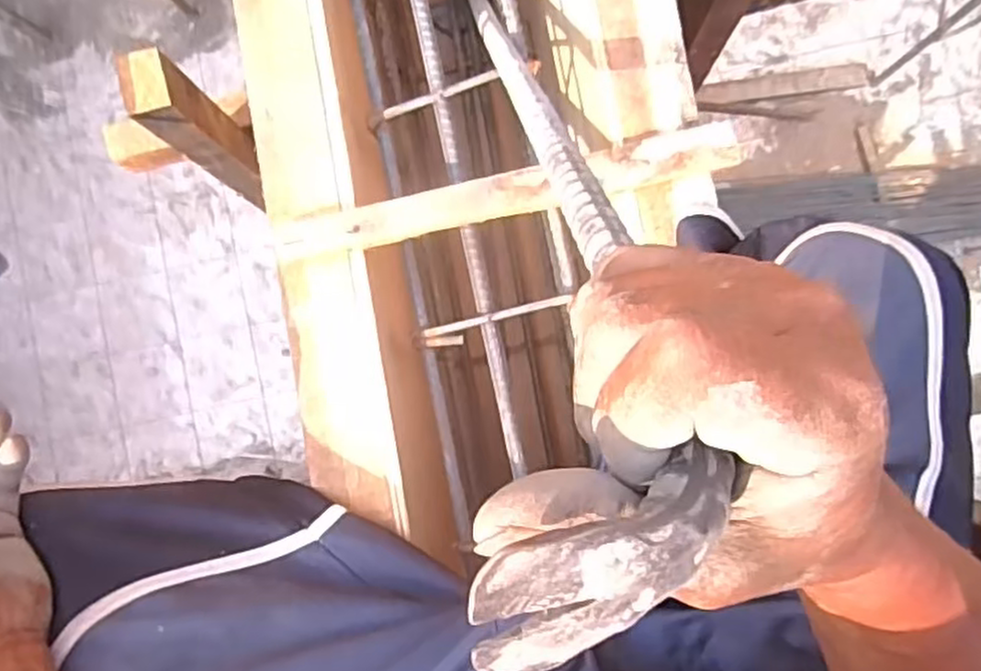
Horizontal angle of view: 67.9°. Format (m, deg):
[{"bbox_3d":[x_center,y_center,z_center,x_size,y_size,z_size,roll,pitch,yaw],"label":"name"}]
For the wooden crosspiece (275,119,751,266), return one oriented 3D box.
[{"bbox_3d":[0.011,-0.104,0.534,0.344,0.028,0.034,-12,86,2],"label":"wooden crosspiece"}]

